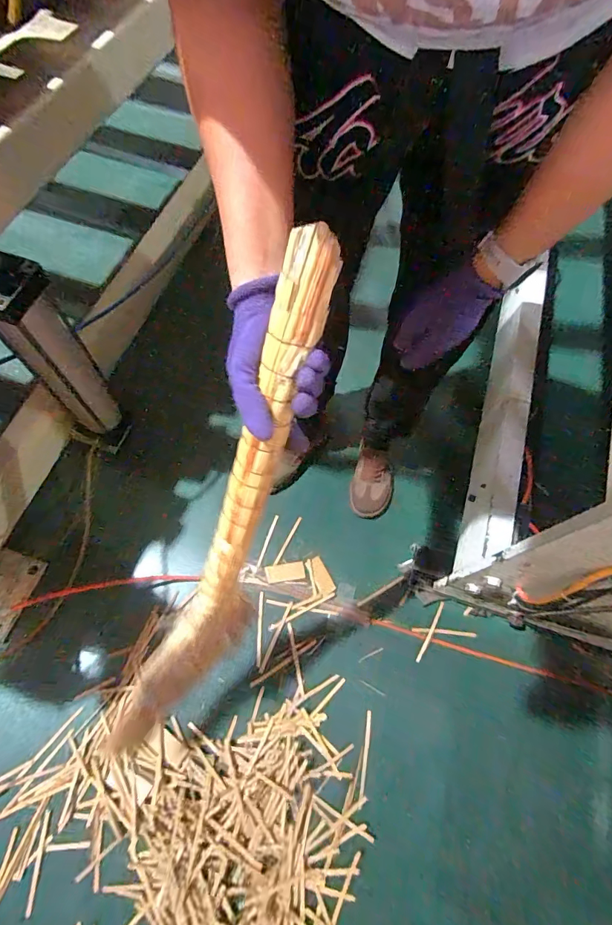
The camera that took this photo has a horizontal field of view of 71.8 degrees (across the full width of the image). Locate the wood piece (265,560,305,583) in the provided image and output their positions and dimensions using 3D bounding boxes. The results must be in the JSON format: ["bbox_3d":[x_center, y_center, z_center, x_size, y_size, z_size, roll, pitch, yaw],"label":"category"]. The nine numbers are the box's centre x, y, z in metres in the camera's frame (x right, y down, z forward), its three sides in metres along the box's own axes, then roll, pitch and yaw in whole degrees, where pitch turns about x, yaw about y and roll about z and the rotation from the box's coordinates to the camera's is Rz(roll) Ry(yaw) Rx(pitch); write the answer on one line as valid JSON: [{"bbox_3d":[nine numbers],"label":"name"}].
[{"bbox_3d":[-0.048,0.255,0.984,0.090,0.008,0.039,-7,66,-6],"label":"wood piece"}]

